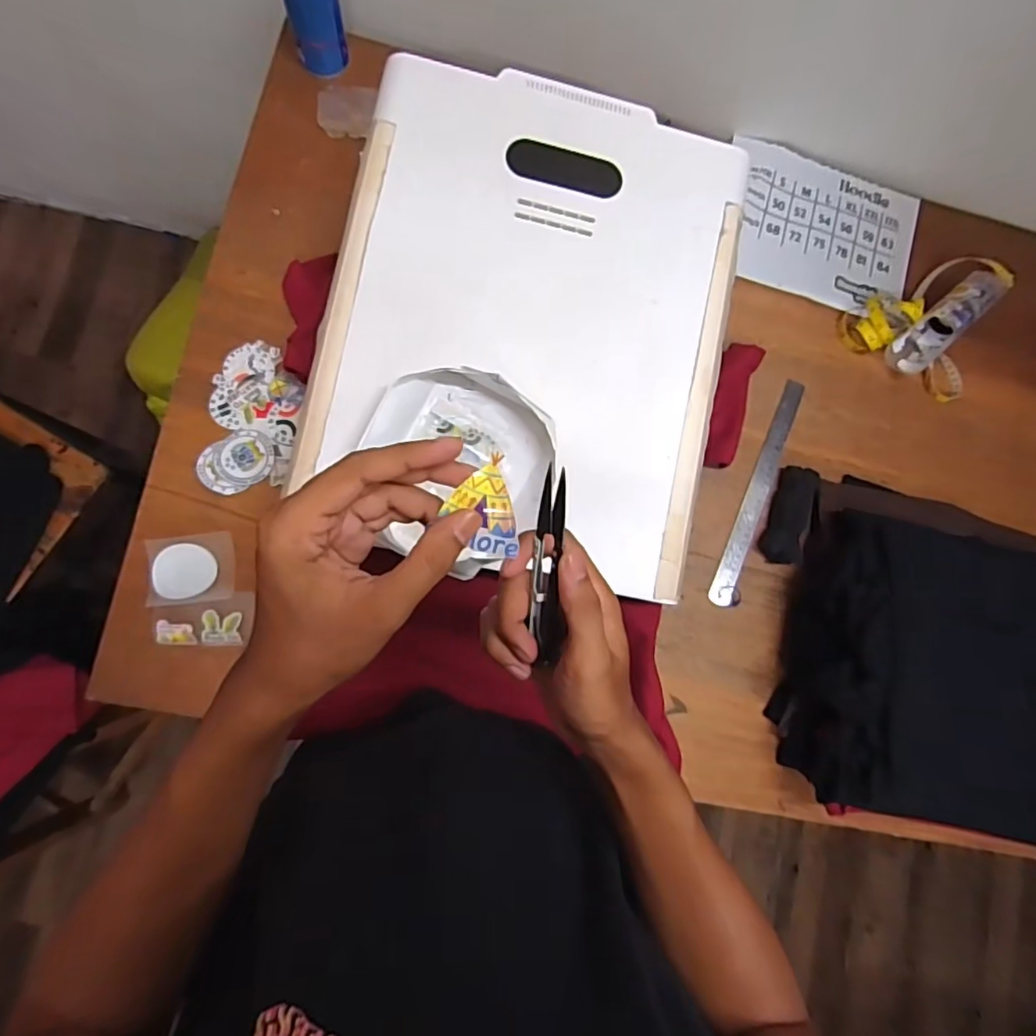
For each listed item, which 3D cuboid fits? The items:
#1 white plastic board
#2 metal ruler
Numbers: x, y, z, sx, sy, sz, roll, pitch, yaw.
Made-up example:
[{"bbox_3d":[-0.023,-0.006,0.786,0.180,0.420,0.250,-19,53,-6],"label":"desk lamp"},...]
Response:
[{"bbox_3d":[0.018,-0.209,0.592,0.390,0.024,0.484,12,83,-6],"label":"white plastic board"},{"bbox_3d":[0.323,-0.037,0.778,0.032,0.006,0.322,23,82,-1],"label":"metal ruler"}]

